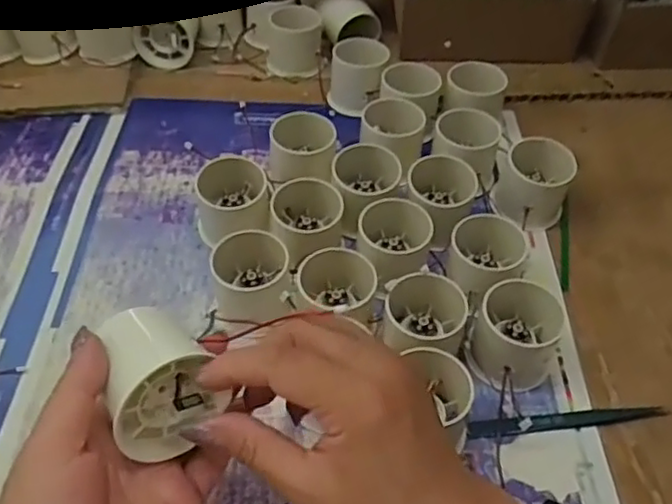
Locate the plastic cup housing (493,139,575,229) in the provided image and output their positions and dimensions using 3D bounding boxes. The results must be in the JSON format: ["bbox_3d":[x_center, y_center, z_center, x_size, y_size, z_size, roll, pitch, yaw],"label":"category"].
[{"bbox_3d":[0.149,-0.050,0.496,0.053,0.051,0.050,1,50,-1],"label":"plastic cup housing"}]

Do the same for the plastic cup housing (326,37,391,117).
[{"bbox_3d":[0.019,-0.159,0.592,0.049,0.052,0.048,1,50,-1],"label":"plastic cup housing"}]

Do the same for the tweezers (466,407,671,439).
[{"bbox_3d":[0.144,0.105,0.405,0.126,0.006,0.011,-4,50,-6],"label":"tweezers"}]

